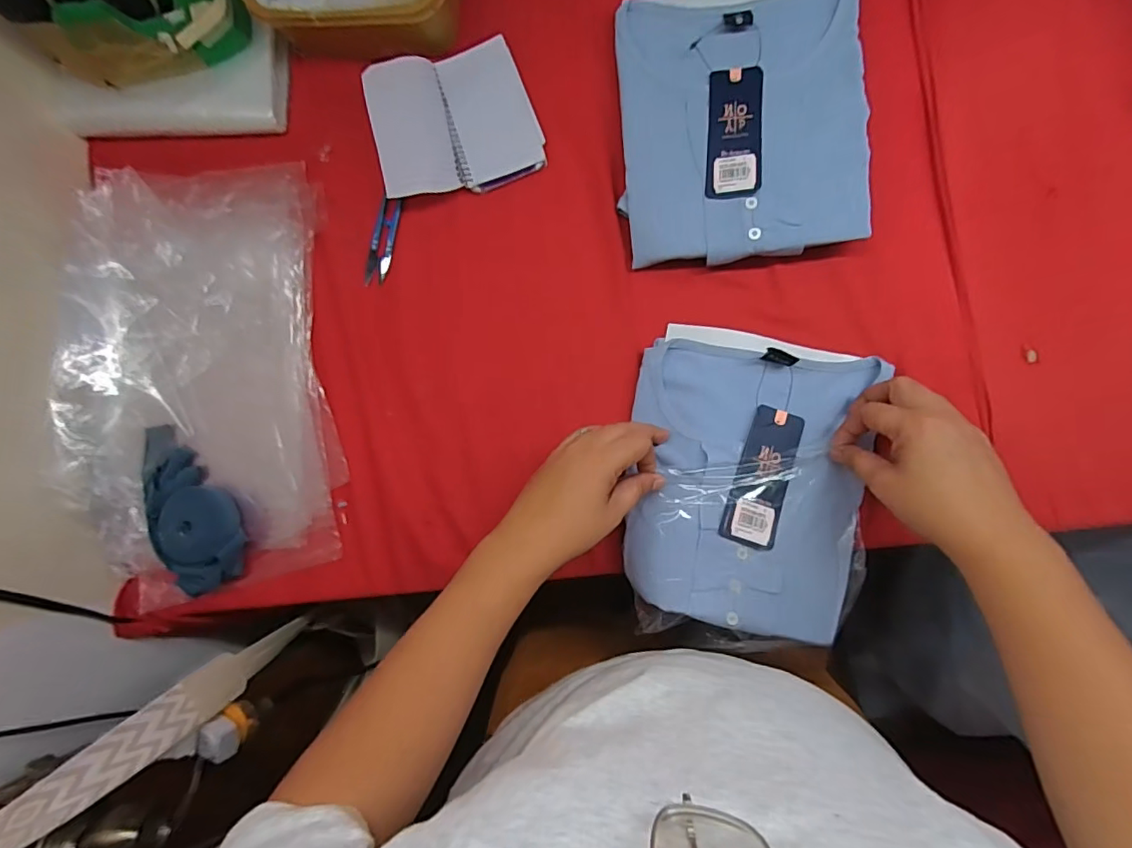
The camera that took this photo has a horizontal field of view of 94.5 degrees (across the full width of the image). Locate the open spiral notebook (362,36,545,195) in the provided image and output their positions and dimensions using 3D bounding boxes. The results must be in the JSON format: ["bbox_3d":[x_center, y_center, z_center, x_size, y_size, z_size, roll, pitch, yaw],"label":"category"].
[{"bbox_3d":[-0.110,-0.303,0.516,0.154,0.025,0.139,-10,89,6],"label":"open spiral notebook"}]

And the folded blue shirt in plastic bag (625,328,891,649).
[{"bbox_3d":[0.165,0.053,0.462,0.209,0.049,0.273,4,90,7],"label":"folded blue shirt in plastic bag"}]

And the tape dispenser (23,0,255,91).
[{"bbox_3d":[-0.421,-0.385,0.506,0.198,0.093,0.060,-9,89,6],"label":"tape dispenser"}]

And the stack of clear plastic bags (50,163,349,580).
[{"bbox_3d":[-0.375,-0.053,0.533,0.275,0.044,0.427,-3,89,7],"label":"stack of clear plastic bags"}]

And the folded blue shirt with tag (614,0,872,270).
[{"bbox_3d":[0.157,-0.276,0.479,0.209,0.038,0.247,-1,90,7],"label":"folded blue shirt with tag"}]

